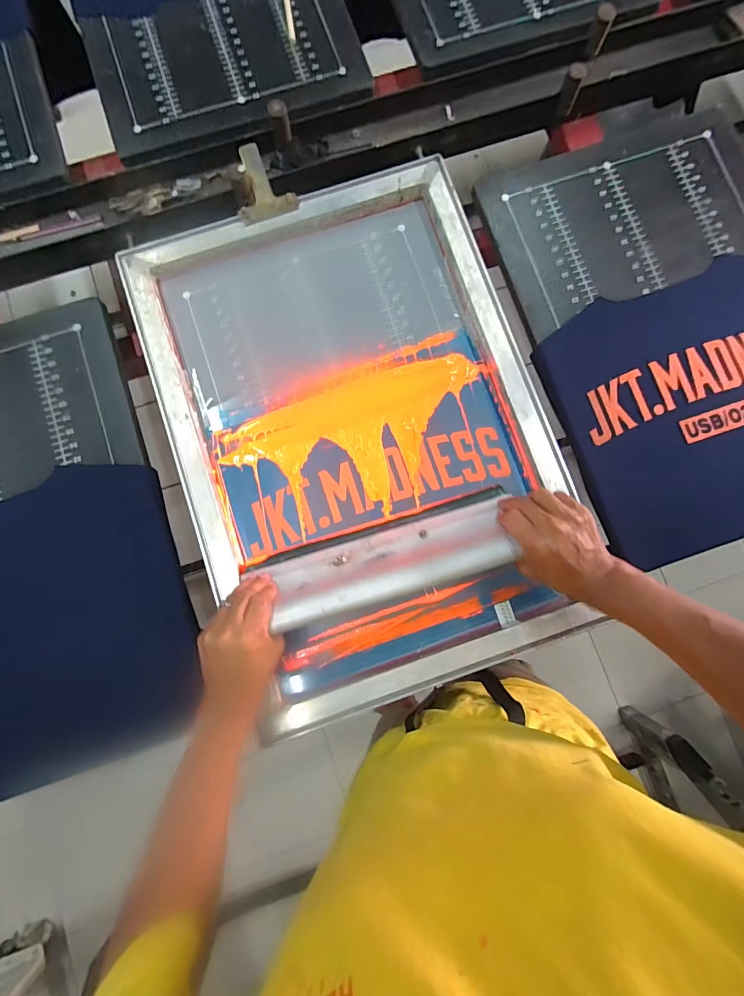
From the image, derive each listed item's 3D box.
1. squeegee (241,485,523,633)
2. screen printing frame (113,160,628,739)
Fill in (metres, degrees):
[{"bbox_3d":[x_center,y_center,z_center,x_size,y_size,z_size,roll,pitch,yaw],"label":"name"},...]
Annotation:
[{"bbox_3d":[0.025,0.075,0.466,0.272,0.119,0.030,-17,123,-3],"label":"squeegee"},{"bbox_3d":[-0.009,-0.088,0.535,0.465,0.039,0.644,-18,84,-3],"label":"screen printing frame"}]

